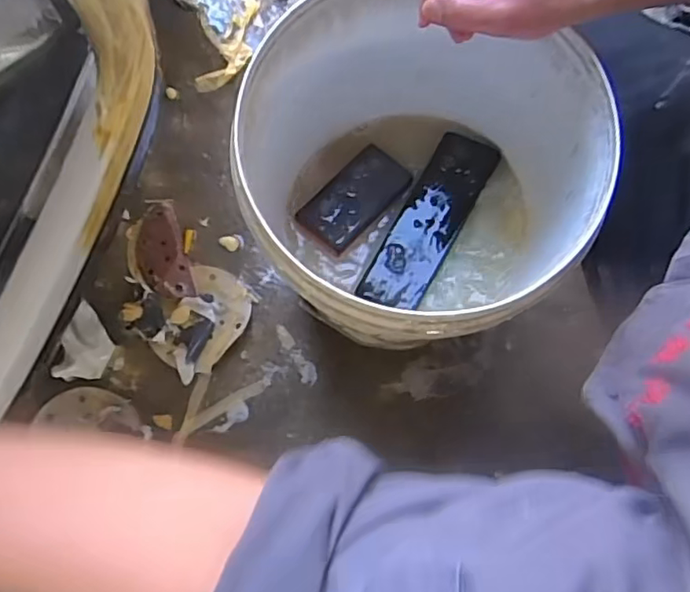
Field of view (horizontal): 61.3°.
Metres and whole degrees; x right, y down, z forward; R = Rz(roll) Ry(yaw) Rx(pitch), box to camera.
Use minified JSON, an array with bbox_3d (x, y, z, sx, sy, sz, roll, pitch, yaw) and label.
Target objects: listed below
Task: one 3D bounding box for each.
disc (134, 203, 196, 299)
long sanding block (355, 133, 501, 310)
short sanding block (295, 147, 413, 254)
[{"bbox_3d":[-0.256,-0.060,0.808,0.064,0.011,0.136,-18,79,-4],"label":"disc"},{"bbox_3d":[0.099,-0.088,0.663,0.068,0.022,0.231,28,80,6],"label":"long sanding block"},{"bbox_3d":[0.012,-0.114,0.681,0.071,0.012,0.132,44,82,8],"label":"short sanding block"}]

